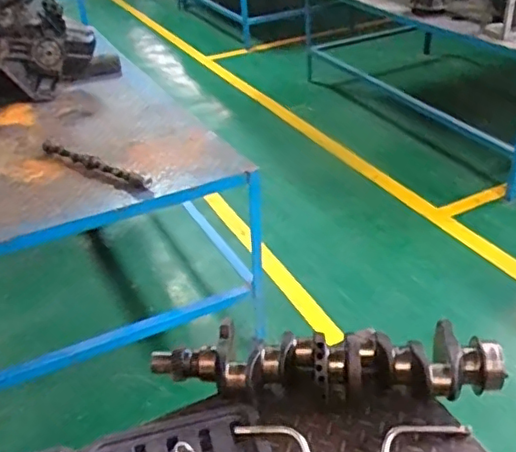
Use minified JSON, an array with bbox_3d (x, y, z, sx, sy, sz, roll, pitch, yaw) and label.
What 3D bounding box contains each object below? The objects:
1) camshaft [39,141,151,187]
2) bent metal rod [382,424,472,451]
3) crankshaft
[{"bbox_3d":[-0.508,-0.193,1.832,0.464,0.035,0.047,20,40,32],"label":"camshaft"},{"bbox_3d":[0.260,0.330,0.960,0.156,0.021,0.050,-13,34,-15],"label":"bent metal rod"},{"bbox_3d":[0.099,0.235,1.027,0.553,0.108,0.145,0,33,5],"label":"crankshaft"}]

